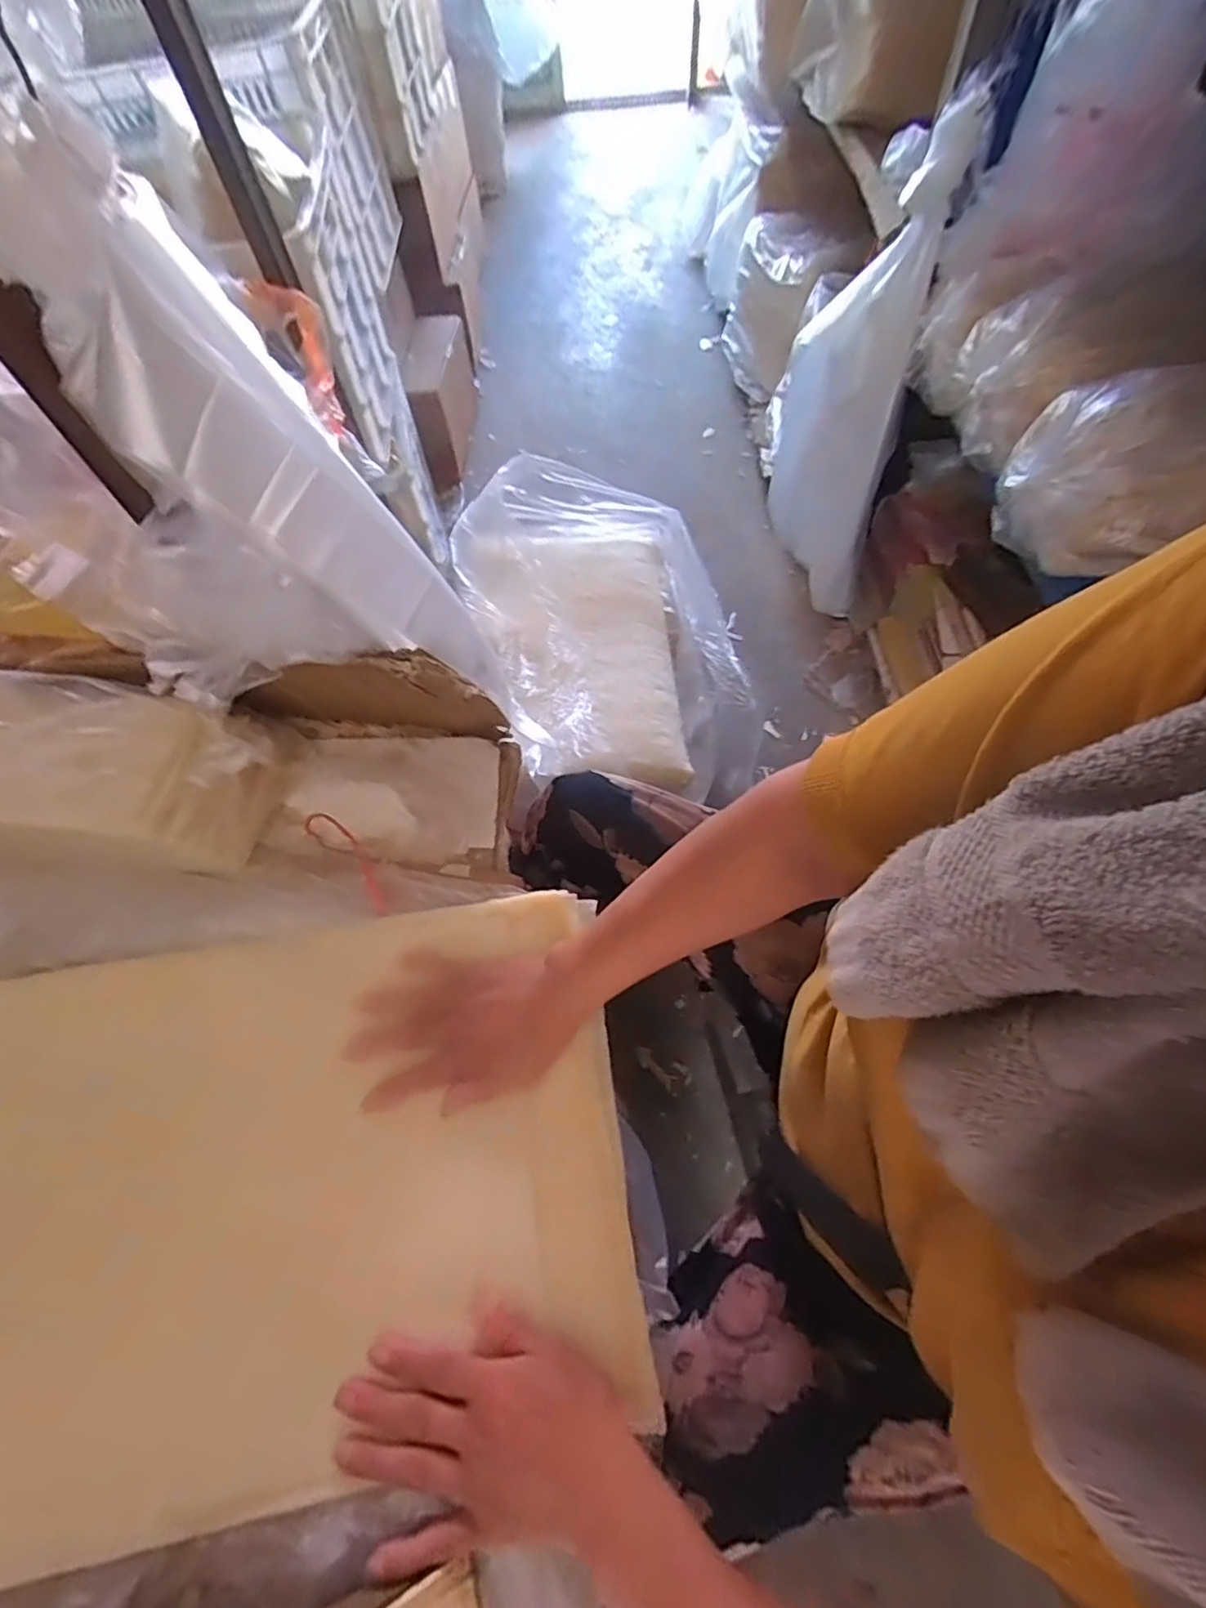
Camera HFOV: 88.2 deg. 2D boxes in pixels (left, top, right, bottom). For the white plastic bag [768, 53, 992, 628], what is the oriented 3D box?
[{"bbox_3d":[0.387,-0.657,0.987,0.175,0.643,0.259,4,64,5],"label":"white plastic bag"}]

